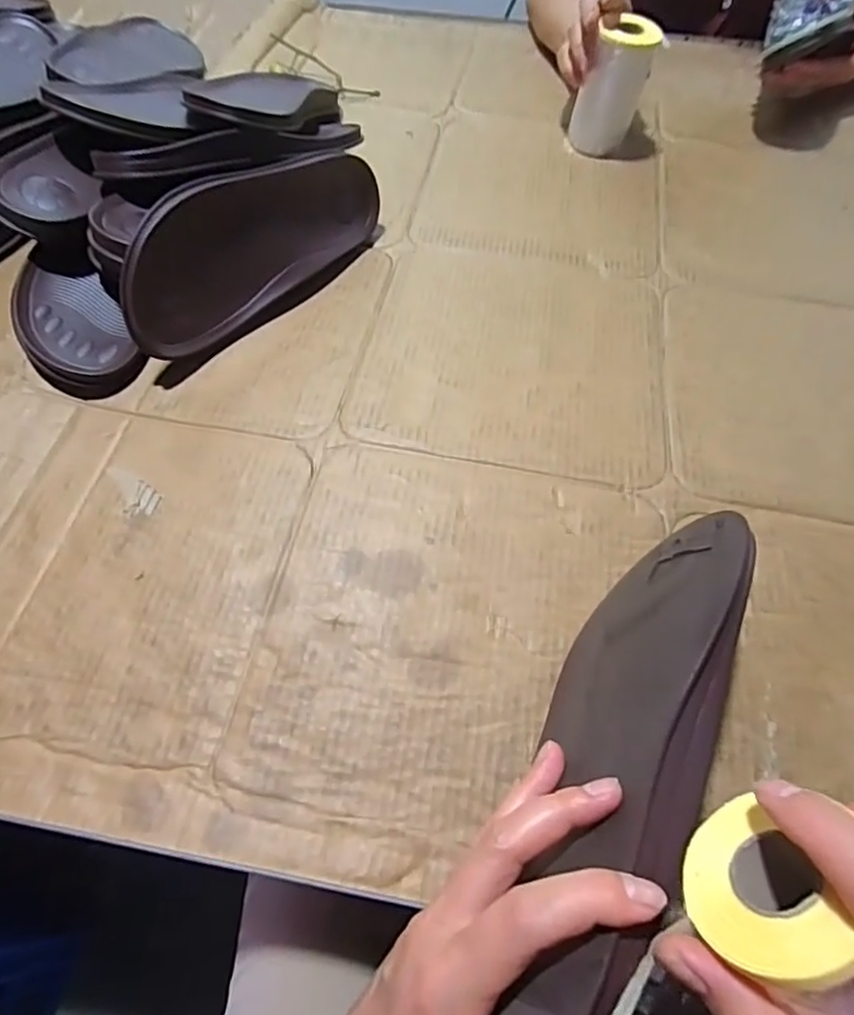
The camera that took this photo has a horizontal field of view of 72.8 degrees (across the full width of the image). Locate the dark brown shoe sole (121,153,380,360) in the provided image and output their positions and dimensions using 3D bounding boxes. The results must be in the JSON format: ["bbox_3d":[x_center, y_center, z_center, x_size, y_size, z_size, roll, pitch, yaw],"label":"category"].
[{"bbox_3d":[-0.133,-0.210,0.454,0.025,0.097,0.243,21,55,36],"label":"dark brown shoe sole"}]

